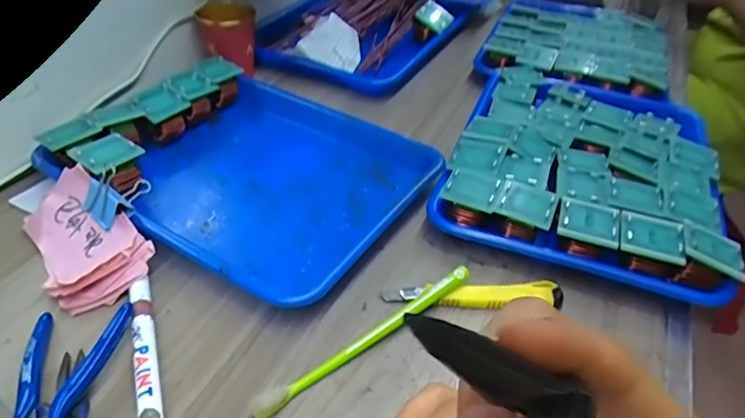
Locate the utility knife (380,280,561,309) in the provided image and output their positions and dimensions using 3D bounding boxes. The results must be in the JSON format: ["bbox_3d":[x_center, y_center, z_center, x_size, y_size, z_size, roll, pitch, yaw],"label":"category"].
[{"bbox_3d":[0.080,0.068,0.415,0.140,0.017,0.020,2,39,-3],"label":"utility knife"}]

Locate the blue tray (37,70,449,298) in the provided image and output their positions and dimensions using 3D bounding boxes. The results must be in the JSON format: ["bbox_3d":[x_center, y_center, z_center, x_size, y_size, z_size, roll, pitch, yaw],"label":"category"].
[{"bbox_3d":[-0.109,-0.035,0.510,0.300,0.042,0.263,23,43,21],"label":"blue tray"}]

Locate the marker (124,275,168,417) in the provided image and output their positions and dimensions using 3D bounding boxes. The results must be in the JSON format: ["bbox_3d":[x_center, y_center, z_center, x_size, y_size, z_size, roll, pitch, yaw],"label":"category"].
[{"bbox_3d":[-0.153,0.100,0.352,0.021,0.014,0.140,-13,43,-20],"label":"marker"}]

